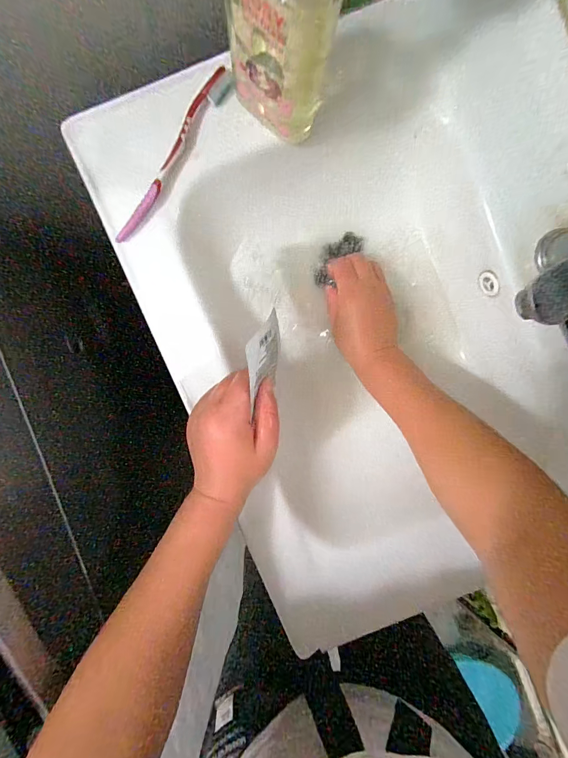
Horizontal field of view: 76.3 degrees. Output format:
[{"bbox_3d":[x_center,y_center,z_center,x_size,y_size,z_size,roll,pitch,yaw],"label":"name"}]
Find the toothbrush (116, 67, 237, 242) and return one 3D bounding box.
[{"bbox_3d":[-0.107,-0.211,0.346,0.018,0.020,0.184,36,93,-4],"label":"toothbrush"}]

